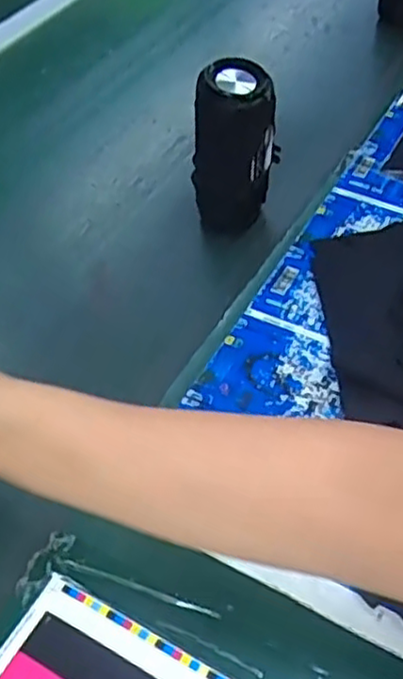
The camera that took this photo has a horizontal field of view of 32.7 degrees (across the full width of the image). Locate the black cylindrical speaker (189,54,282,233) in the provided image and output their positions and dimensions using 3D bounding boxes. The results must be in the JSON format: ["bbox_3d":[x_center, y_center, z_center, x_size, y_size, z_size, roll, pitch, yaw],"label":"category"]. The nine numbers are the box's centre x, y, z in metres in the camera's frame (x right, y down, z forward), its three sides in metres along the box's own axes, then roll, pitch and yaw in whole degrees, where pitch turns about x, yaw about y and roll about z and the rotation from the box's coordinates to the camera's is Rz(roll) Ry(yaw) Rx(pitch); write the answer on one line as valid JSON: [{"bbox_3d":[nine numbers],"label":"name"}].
[{"bbox_3d":[0.029,-0.161,0.591,0.053,0.141,0.064,34,59,29],"label":"black cylindrical speaker"}]

